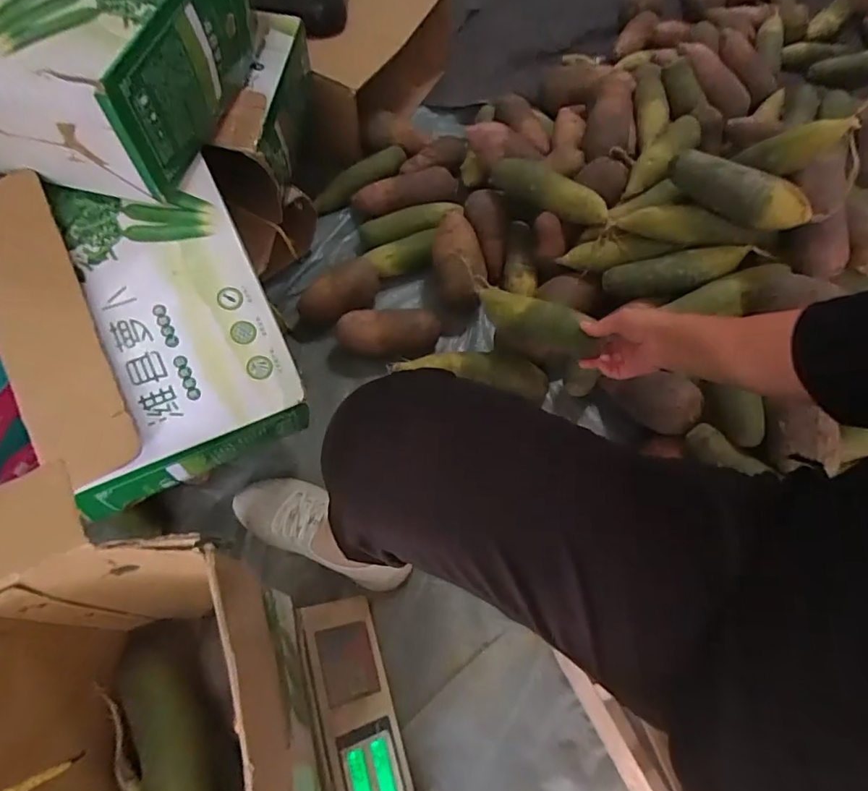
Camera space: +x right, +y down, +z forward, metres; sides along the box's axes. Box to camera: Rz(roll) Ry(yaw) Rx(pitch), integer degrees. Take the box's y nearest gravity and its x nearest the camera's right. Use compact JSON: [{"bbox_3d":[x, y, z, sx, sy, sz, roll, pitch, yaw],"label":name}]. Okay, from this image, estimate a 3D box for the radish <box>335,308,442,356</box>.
[{"bbox_3d":[-0.068,-0.099,0.784,0.157,0.056,0.070,-2,64,-3],"label":"radish"}]

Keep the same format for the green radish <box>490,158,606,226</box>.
[{"bbox_3d":[0.181,-0.319,0.810,0.187,0.049,0.054,29,67,12],"label":"green radish"}]

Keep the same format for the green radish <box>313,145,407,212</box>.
[{"bbox_3d":[-0.132,-0.385,0.923,0.188,0.048,0.050,-33,69,-1],"label":"green radish"}]

